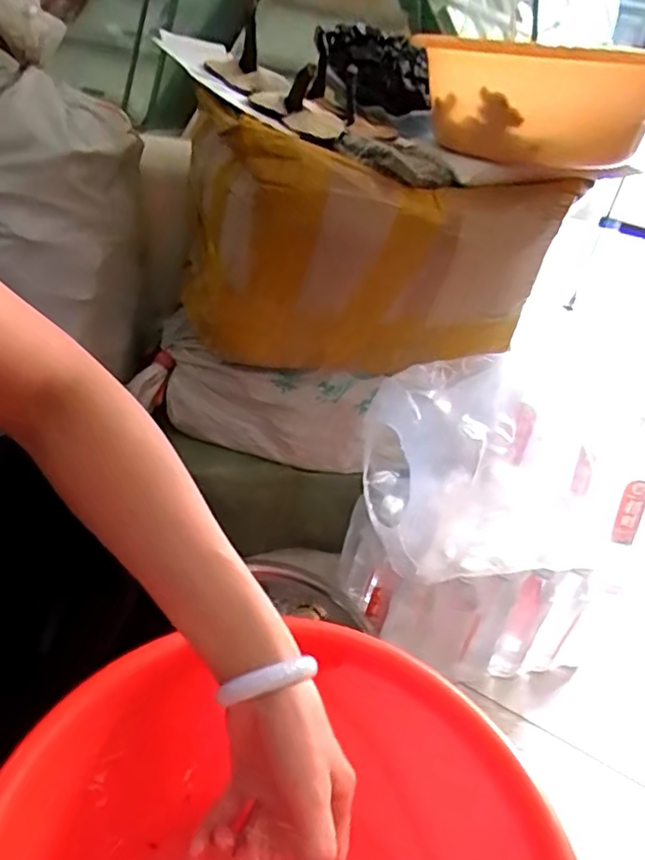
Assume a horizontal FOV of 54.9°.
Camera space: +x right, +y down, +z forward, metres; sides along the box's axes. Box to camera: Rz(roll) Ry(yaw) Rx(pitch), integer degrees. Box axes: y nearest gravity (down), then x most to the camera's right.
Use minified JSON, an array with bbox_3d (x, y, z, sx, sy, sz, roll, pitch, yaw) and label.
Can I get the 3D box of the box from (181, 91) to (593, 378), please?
[{"bbox_3d":[0.051,-0.235,0.852,0.458,0.276,0.218,4,33,-13],"label":"box"}]

